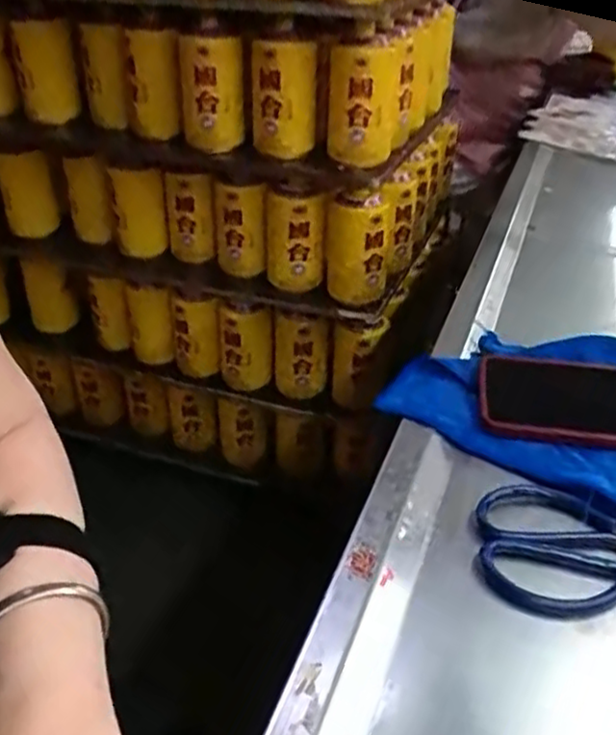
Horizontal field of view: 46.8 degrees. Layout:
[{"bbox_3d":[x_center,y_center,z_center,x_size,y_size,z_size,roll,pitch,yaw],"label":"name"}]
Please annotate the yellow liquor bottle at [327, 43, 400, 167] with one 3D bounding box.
[{"bbox_3d":[0.069,-0.342,0.919,0.087,0.143,0.076,5,33,5],"label":"yellow liquor bottle"}]

